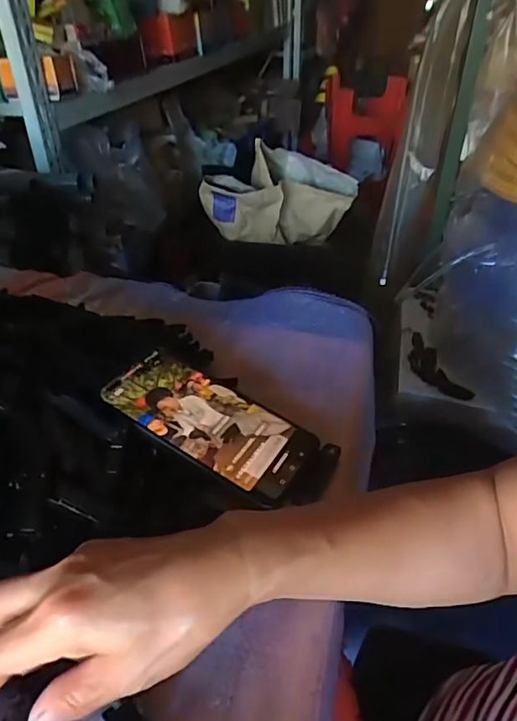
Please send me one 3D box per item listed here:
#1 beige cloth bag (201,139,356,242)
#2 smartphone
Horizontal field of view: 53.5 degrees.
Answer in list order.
[{"bbox_3d":[0.035,-0.362,1.165,0.366,0.176,0.162,-18,40,-22],"label":"beige cloth bag"},{"bbox_3d":[-0.038,0.044,0.390,0.159,0.005,0.073,27,44,13],"label":"smartphone"}]

